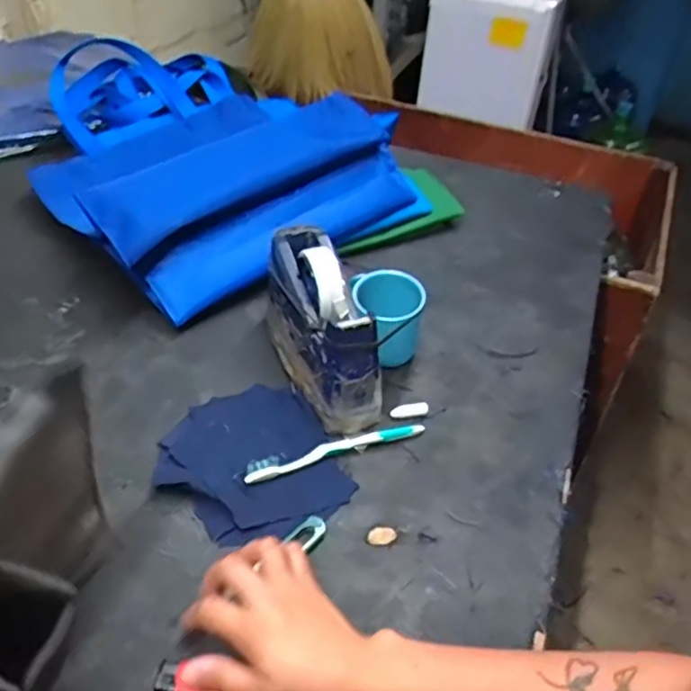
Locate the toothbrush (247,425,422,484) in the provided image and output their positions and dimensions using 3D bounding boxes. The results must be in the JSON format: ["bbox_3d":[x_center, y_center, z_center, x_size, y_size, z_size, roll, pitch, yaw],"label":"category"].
[{"bbox_3d":[-0.008,0.095,0.600,0.174,0.011,0.020,-13,46,-21],"label":"toothbrush"}]

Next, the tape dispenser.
[{"bbox_3d":[-0.026,-0.024,0.662,0.081,0.116,0.198,-8,42,-13],"label":"tape dispenser"}]

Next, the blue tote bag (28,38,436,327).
[{"bbox_3d":[-0.234,-0.307,0.939,0.417,0.151,0.637,-24,51,-31],"label":"blue tote bag"}]

